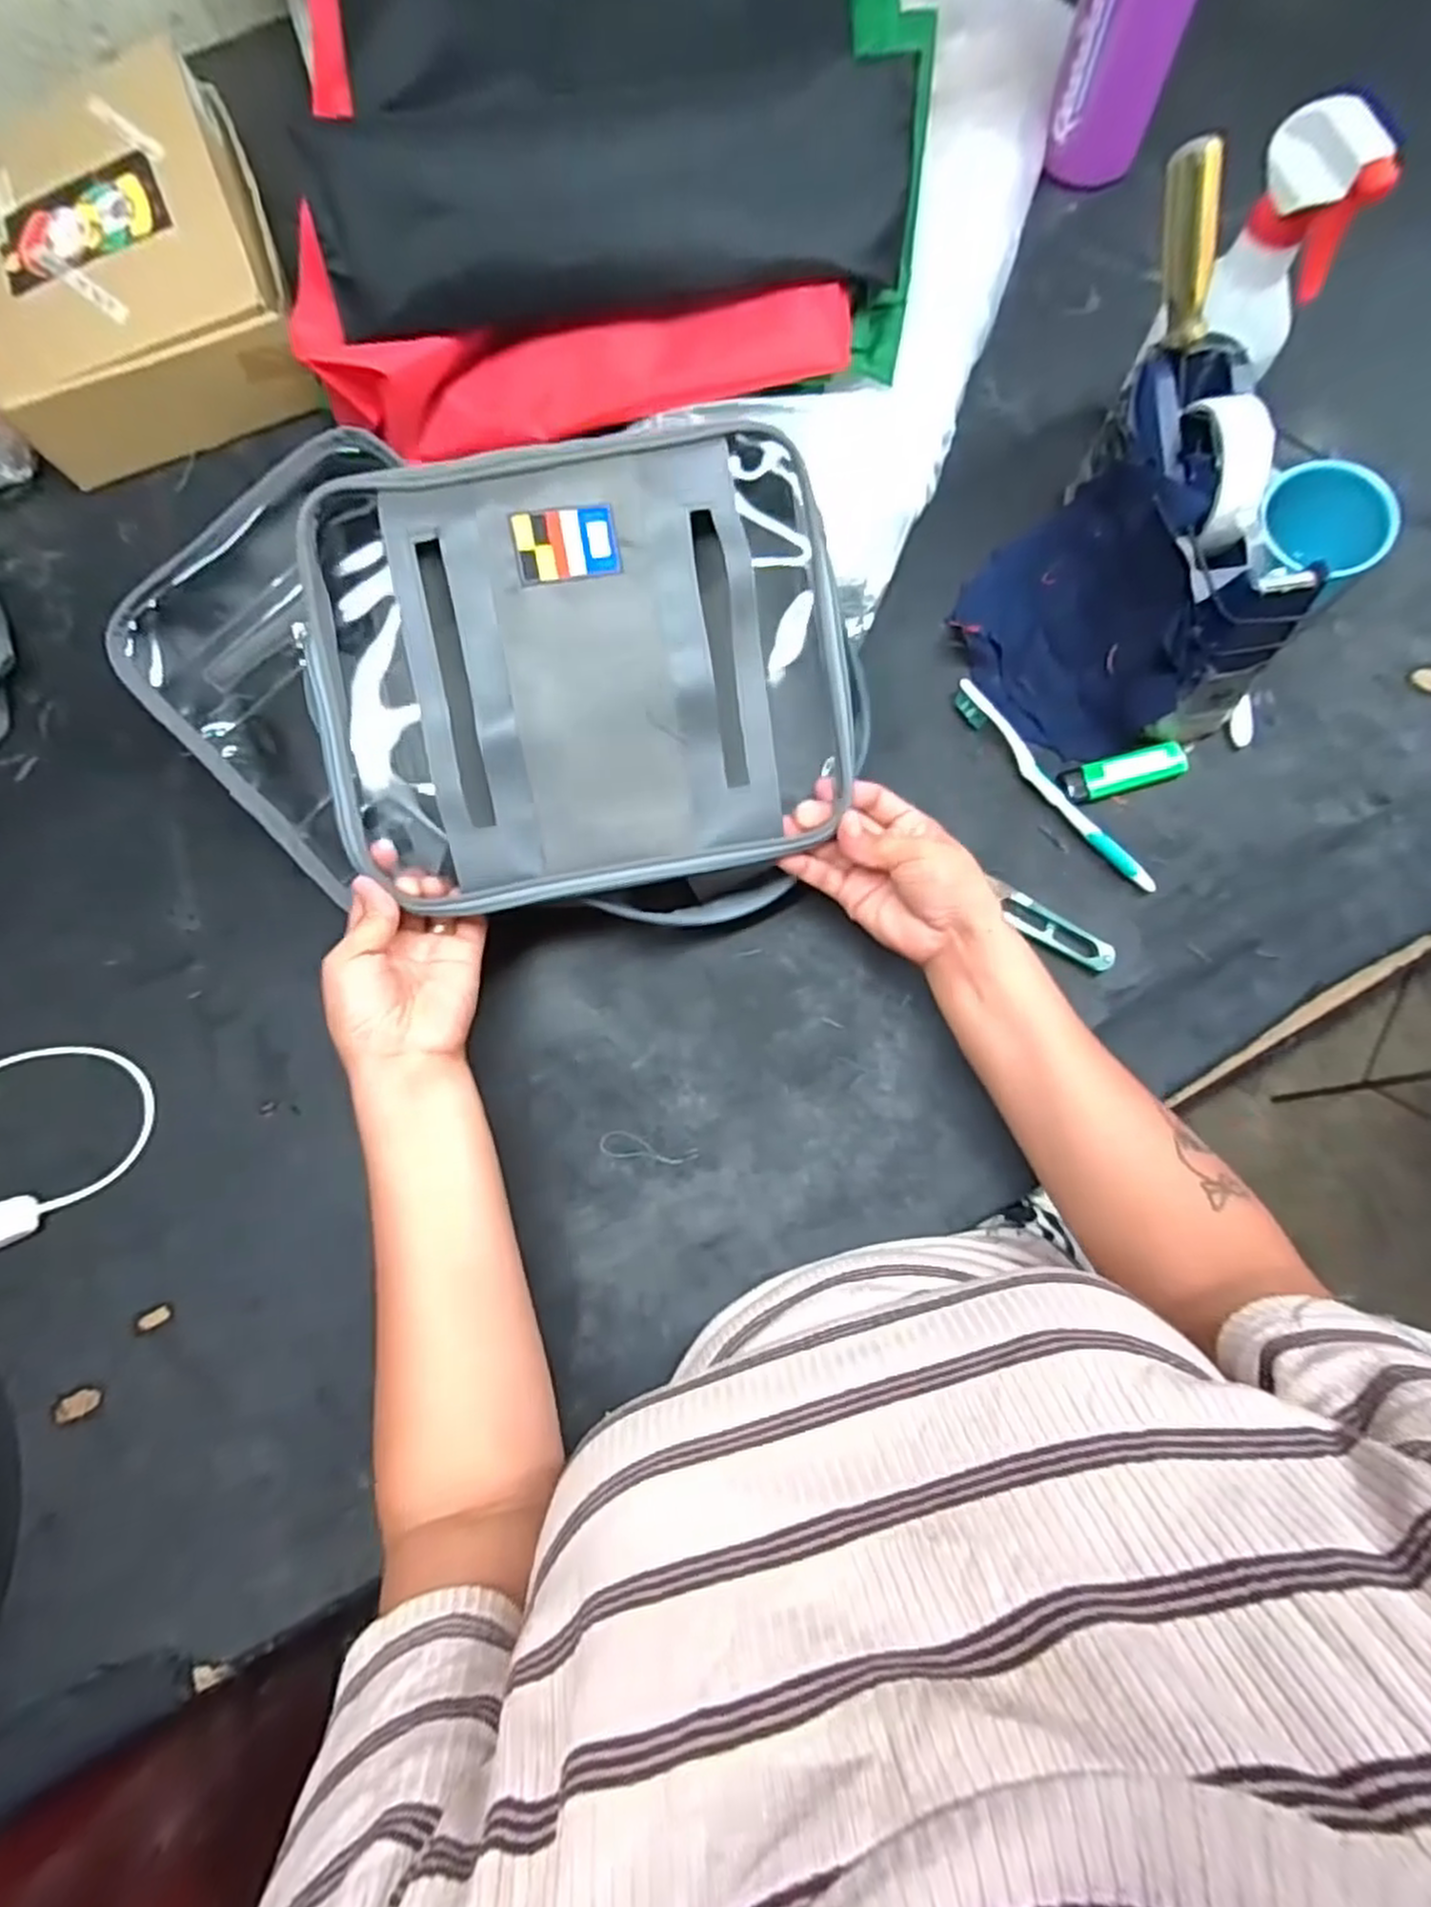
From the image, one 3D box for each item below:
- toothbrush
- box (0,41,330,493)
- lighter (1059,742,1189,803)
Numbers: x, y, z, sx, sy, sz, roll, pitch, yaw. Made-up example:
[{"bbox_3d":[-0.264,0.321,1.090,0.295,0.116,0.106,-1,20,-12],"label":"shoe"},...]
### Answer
[{"bbox_3d":[0.217,-0.109,0.492,0.015,0.014,0.178,-35,78,-7],"label":"toothbrush"},{"bbox_3d":[-0.448,-0.523,0.579,0.219,0.087,0.268,-21,76,-3],"label":"box"},{"bbox_3d":[0.267,-0.119,0.493,0.078,0.012,0.025,-14,76,-2],"label":"lighter"}]

